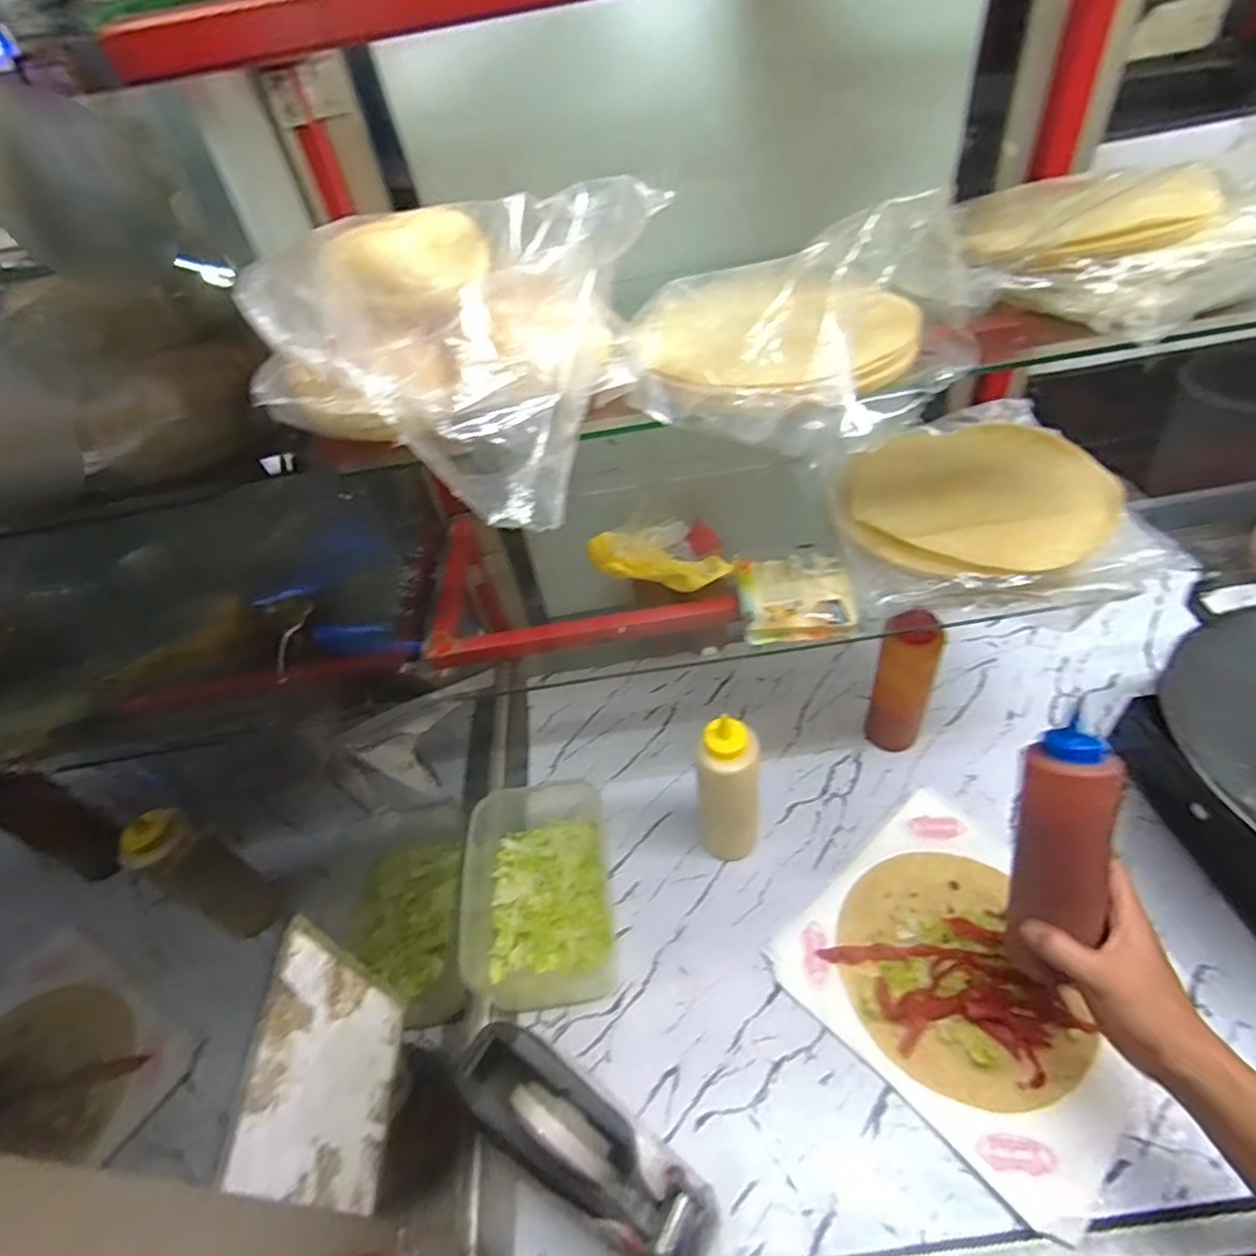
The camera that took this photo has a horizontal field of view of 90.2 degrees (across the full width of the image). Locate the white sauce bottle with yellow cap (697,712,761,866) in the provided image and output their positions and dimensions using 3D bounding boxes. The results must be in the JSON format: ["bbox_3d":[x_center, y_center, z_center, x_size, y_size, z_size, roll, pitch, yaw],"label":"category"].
[{"bbox_3d":[0.099,0.166,0.613,0.060,0.192,0.050,-1,44,6],"label":"white sauce bottle with yellow cap"}]

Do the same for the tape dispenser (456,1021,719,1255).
[{"bbox_3d":[-0.031,0.387,0.470,0.204,0.105,0.076,24,52,28],"label":"tape dispenser"}]

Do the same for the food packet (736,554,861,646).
[{"bbox_3d":[0.145,-0.029,0.550,0.090,0.028,0.089,-3,44,4],"label":"food packet"}]

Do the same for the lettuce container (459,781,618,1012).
[{"bbox_3d":[-0.090,0.254,0.638,0.137,0.073,0.216,-7,44,-1],"label":"lettuce container"}]

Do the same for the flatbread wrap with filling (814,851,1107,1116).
[{"bbox_3d":[0.292,0.304,0.558,0.185,0.034,0.201,-4,44,3],"label":"flatbread wrap with filling"}]

